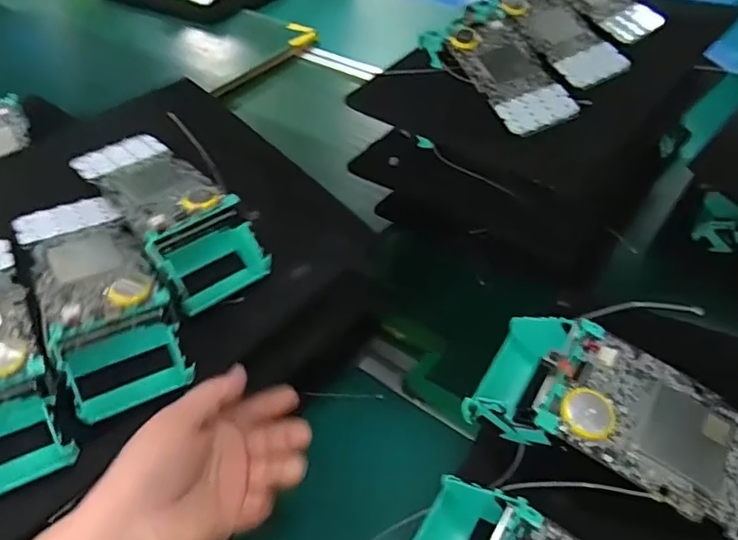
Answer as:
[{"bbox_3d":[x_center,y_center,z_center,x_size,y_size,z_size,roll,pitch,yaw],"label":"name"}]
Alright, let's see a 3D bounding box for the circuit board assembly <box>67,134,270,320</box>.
[{"bbox_3d":[-0.153,-0.049,0.422,0.080,0.053,0.174,-35,68,-27],"label":"circuit board assembly"}]

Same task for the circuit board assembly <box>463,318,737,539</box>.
[{"bbox_3d":[0.140,0.084,0.288,0.169,0.049,0.069,25,52,24],"label":"circuit board assembly"}]

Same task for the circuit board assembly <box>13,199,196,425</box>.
[{"bbox_3d":[-0.183,0.014,0.389,0.079,0.058,0.170,-24,50,-19],"label":"circuit board assembly"}]

